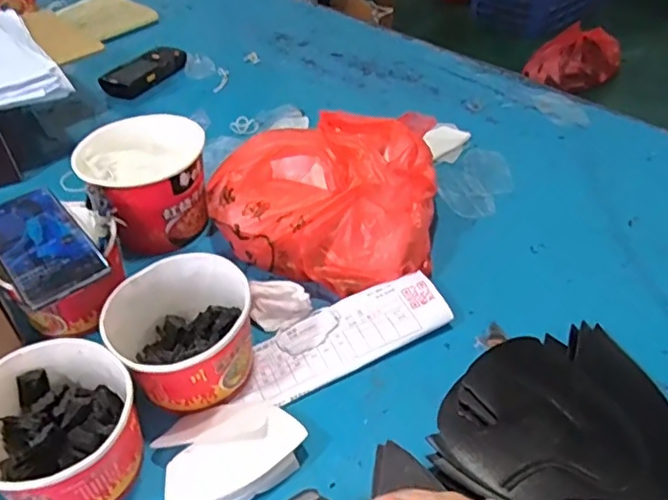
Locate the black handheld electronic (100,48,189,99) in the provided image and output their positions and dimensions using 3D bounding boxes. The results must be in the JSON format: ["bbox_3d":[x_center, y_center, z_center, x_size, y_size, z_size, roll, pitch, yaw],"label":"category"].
[{"bbox_3d":[-0.303,-0.293,0.983,0.062,0.033,0.151,23,49,28],"label":"black handheld electronic"}]

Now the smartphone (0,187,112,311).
[{"bbox_3d":[-0.266,-0.007,0.545,0.071,0.008,0.160,-31,48,-27],"label":"smartphone"}]

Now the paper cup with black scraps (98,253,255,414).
[{"bbox_3d":[-0.125,0.073,0.513,0.109,0.080,0.111,-3,42,3],"label":"paper cup with black scraps"}]

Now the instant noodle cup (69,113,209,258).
[{"bbox_3d":[-0.201,-0.069,0.660,0.130,0.106,0.116,-7,42,-2],"label":"instant noodle cup"}]

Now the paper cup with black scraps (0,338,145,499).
[{"bbox_3d":[-0.202,0.138,0.450,0.110,0.082,0.117,-3,42,3],"label":"paper cup with black scraps"}]

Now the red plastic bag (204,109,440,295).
[{"bbox_3d":[-0.007,-0.059,0.618,0.226,0.131,0.188,-5,42,0],"label":"red plastic bag"}]

